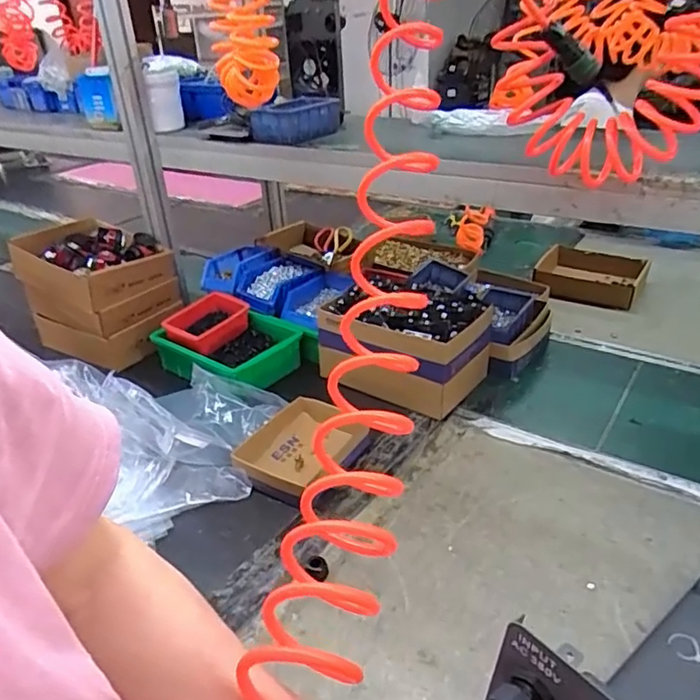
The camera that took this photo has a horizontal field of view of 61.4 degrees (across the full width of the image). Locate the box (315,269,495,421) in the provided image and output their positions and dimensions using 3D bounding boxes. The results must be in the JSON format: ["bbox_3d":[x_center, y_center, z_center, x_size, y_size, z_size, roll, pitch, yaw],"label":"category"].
[{"bbox_3d":[0.087,-0.008,1.027,0.274,0.157,0.198,16,35,30],"label":"box"}]

